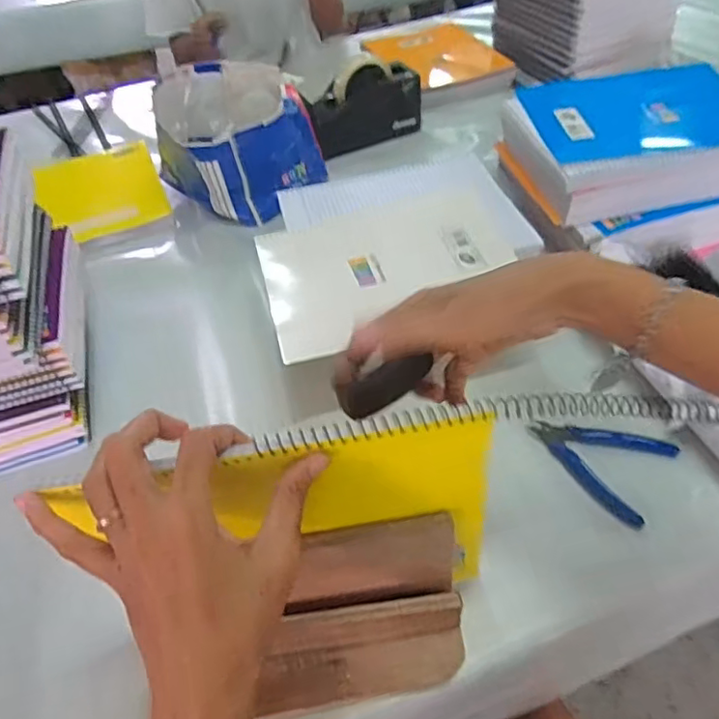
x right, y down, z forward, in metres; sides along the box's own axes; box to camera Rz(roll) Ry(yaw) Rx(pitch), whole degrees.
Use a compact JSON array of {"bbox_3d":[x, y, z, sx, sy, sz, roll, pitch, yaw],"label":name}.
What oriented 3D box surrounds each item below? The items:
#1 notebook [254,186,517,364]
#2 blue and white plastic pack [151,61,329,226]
[{"bbox_3d":[0.027,-0.102,0.617,0.252,0.008,0.195,-15,51,-2],"label":"notebook"},{"bbox_3d":[-0.175,-0.317,0.850,0.207,0.136,0.231,-30,52,-20],"label":"blue and white plastic pack"}]

